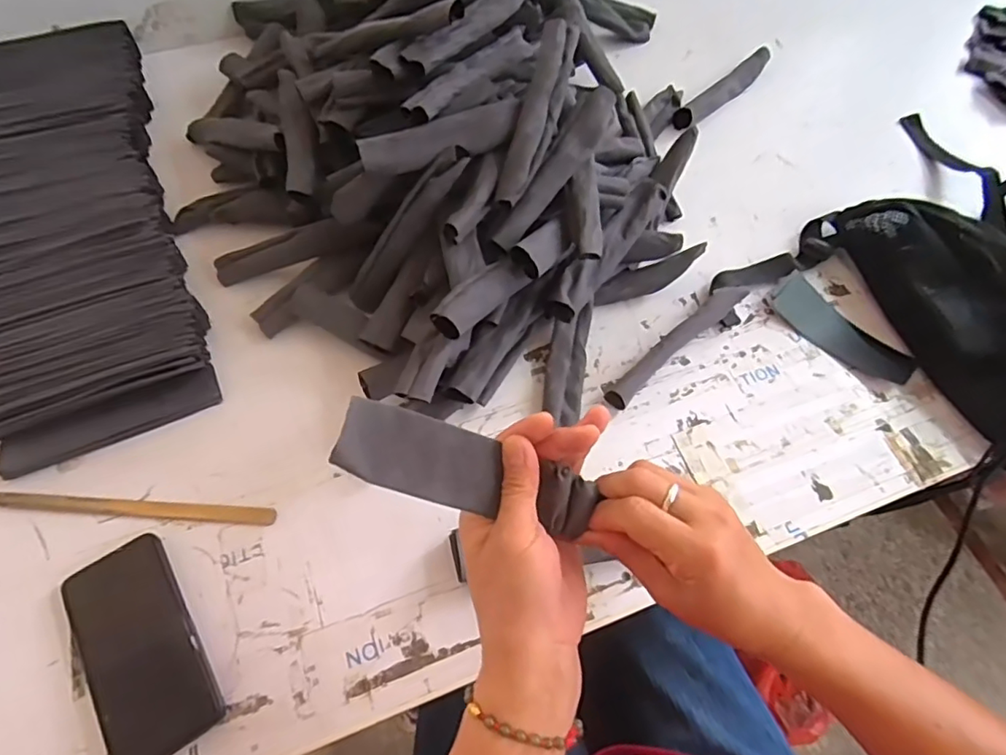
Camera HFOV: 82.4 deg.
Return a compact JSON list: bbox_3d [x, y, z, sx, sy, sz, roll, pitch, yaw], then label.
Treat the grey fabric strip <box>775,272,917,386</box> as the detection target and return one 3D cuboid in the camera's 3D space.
[{"bbox_3d":[0.352,-0.049,0.599,0.053,0.012,0.151,-37,71,-17],"label":"grey fabric strip"}]

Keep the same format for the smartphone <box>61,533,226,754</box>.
[{"bbox_3d":[-0.284,0.212,0.450,0.076,0.015,0.161,-29,69,-14],"label":"smartphone"}]

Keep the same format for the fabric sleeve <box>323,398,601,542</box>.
[{"bbox_3d":[-0.019,0.053,0.329,0.148,0.019,0.042,20,65,-9],"label":"fabric sleeve"}]

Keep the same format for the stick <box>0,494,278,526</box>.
[{"bbox_3d":[-0.331,0.114,0.501,0.263,0.008,0.015,3,65,0],"label":"stick"}]

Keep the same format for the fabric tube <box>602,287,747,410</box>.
[{"bbox_3d":[0.166,-0.029,0.563,0.178,0.020,0.022,-39,71,-18],"label":"fabric tube"}]

